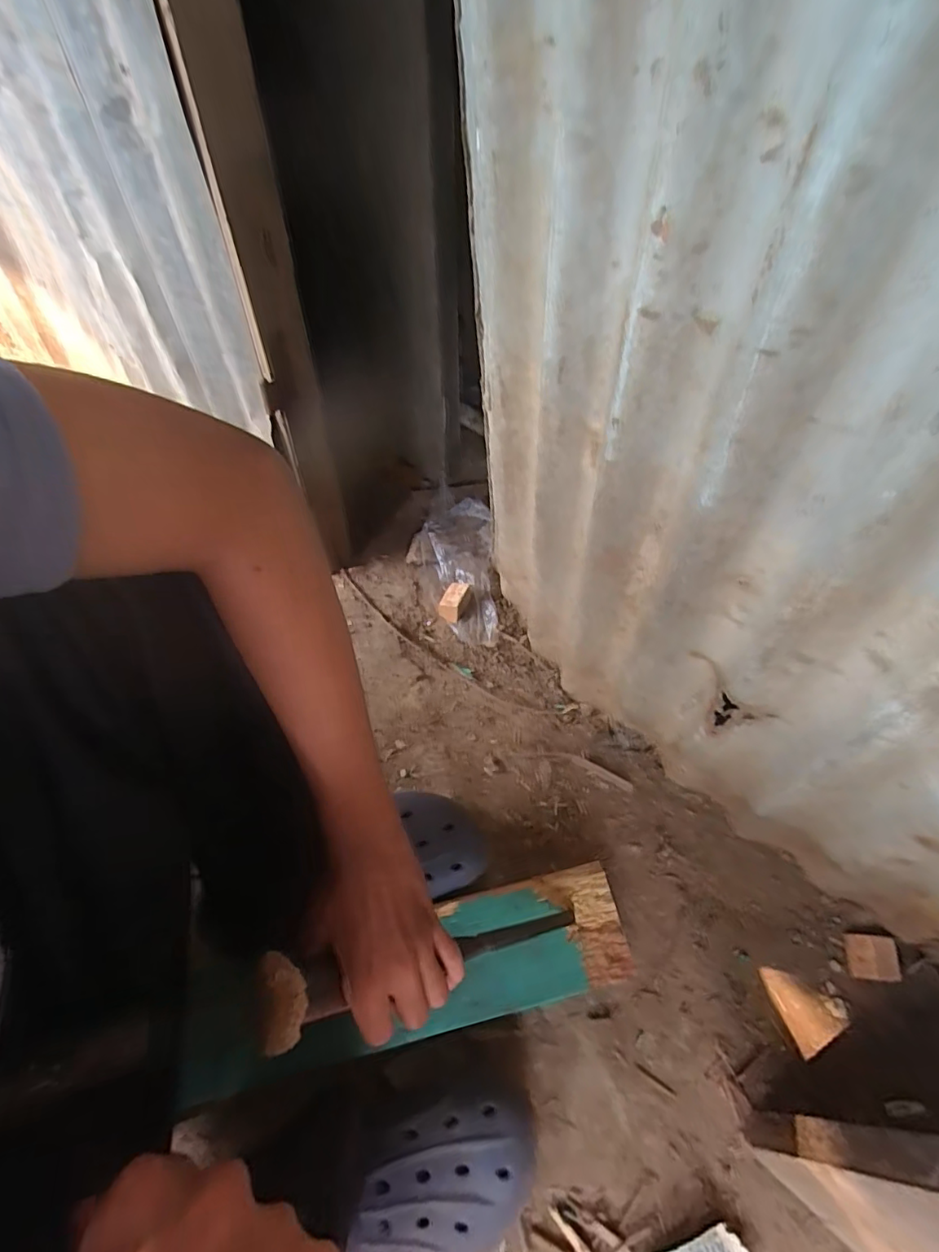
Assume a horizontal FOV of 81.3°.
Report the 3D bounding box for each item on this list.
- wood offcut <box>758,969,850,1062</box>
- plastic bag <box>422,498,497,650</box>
[{"bbox_3d":[0.296,0.336,0.486,0.052,0.011,0.064,-18,61,-10],"label":"wood offcut"},{"bbox_3d":[-0.015,-0.076,0.737,0.098,0.040,0.210,-2,60,-1],"label":"plastic bag"}]

